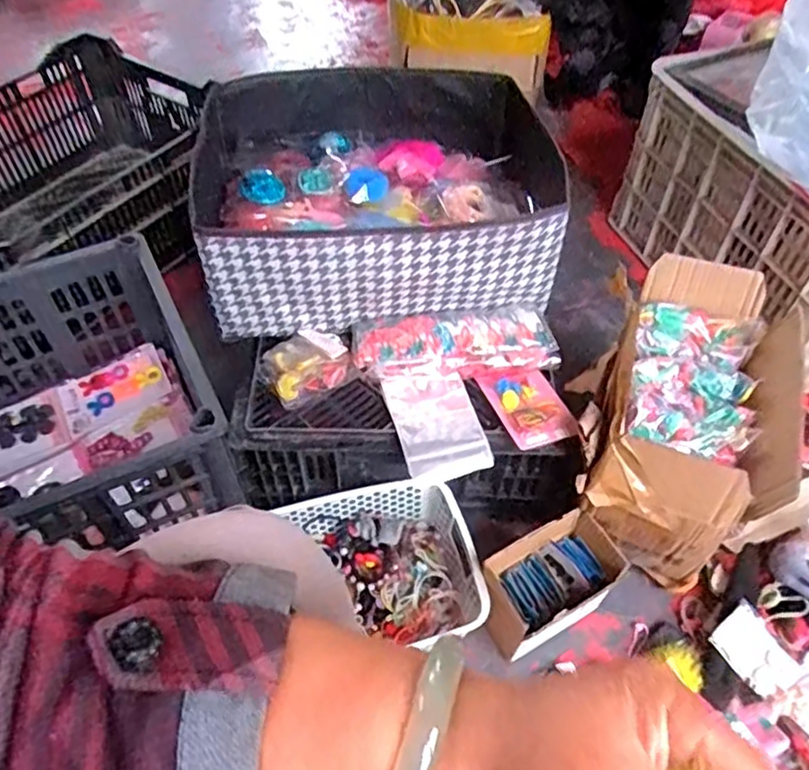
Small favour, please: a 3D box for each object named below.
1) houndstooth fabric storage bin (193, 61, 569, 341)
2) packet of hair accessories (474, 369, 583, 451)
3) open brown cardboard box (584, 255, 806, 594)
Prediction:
[{"bbox_3d":[-0.043,-0.251,0.826,0.410,0.144,0.359,-4,52,-4],"label":"houndstooth fabric storage bin"},{"bbox_3d":[0.142,0.022,0.742,0.076,0.019,0.110,-14,54,-11],"label":"packet of hair accessories"},{"bbox_3d":[0.338,0.035,0.792,0.185,0.213,0.341,18,54,13],"label":"open brown cardboard box"}]

